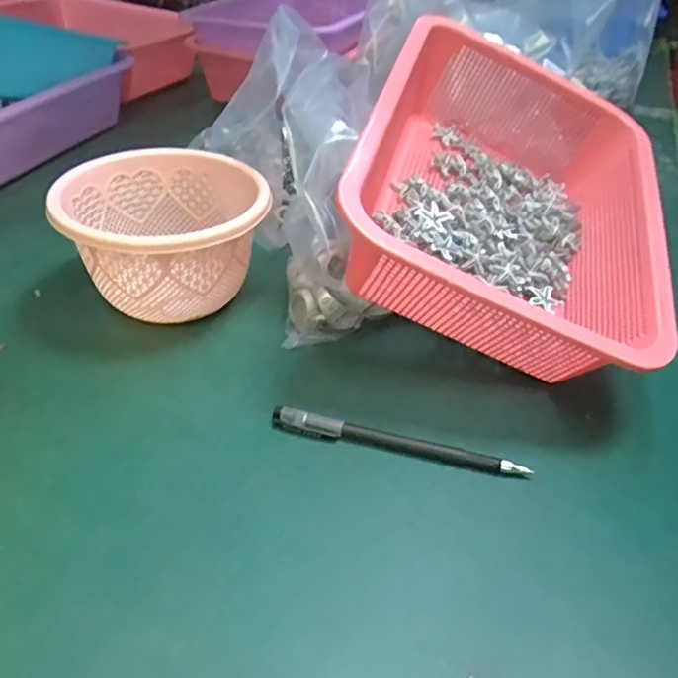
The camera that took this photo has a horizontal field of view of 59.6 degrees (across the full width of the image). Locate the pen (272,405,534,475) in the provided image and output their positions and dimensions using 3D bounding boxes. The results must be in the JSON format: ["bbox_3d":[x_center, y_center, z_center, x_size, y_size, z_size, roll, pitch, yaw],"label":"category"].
[{"bbox_3d":[0.035,0.060,0.353,0.151,0.009,0.013,12,41,7],"label":"pen"}]

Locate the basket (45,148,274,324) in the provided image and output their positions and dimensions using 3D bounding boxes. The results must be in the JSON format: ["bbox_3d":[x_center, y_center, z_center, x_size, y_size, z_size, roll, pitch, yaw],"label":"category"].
[{"bbox_3d":[-0.131,-0.080,0.446,0.139,0.079,0.134,4,40,-3],"label":"basket"}]

